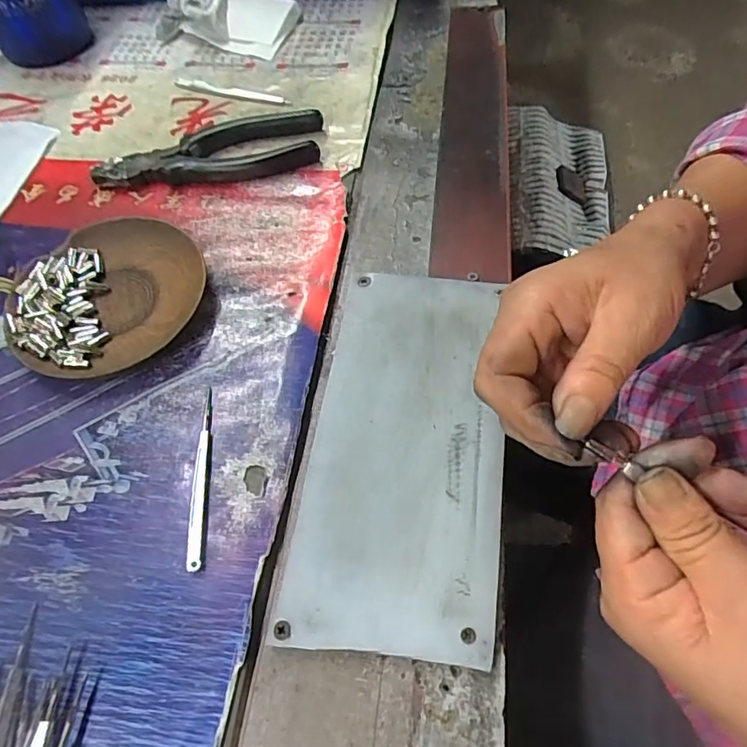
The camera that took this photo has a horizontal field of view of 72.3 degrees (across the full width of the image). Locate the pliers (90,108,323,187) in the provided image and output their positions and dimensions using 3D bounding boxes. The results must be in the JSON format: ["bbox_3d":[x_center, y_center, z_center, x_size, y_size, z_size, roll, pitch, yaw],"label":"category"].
[{"bbox_3d":[-0.118,-0.162,0.374,0.162,0.015,0.055,-12,60,-4],"label":"pliers"}]

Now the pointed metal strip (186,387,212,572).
[{"bbox_3d":[-0.087,0.050,0.257,0.007,0.005,0.092,-6,60,-1],"label":"pointed metal strip"}]

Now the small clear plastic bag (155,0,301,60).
[{"bbox_3d":[-0.135,-0.324,0.457,0.120,0.034,0.068,13,62,10],"label":"small clear plastic bag"}]

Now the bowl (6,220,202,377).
[{"bbox_3d":[-0.160,-0.046,0.309,0.104,0.015,0.111,-1,60,2],"label":"bowl"}]

